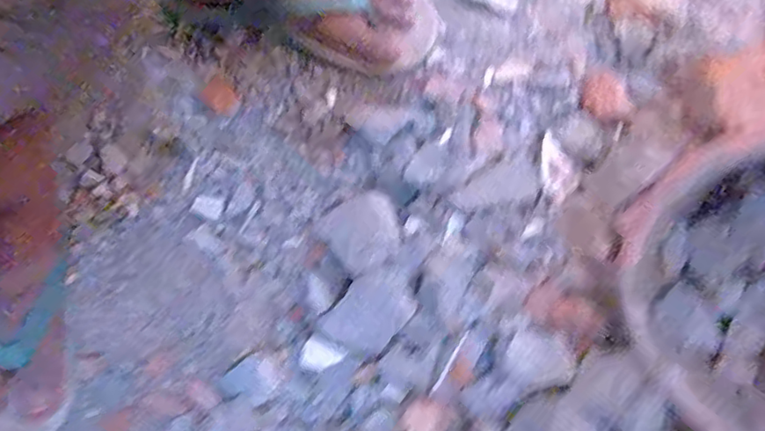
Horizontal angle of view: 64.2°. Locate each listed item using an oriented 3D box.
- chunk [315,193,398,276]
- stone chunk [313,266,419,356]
[{"bbox_3d":[-0.017,0.014,0.515,0.064,0.020,0.064,-31,76,-9],"label":"chunk"},{"bbox_3d":[-0.009,0.079,0.494,0.053,0.010,0.074,41,89,20],"label":"stone chunk"}]

